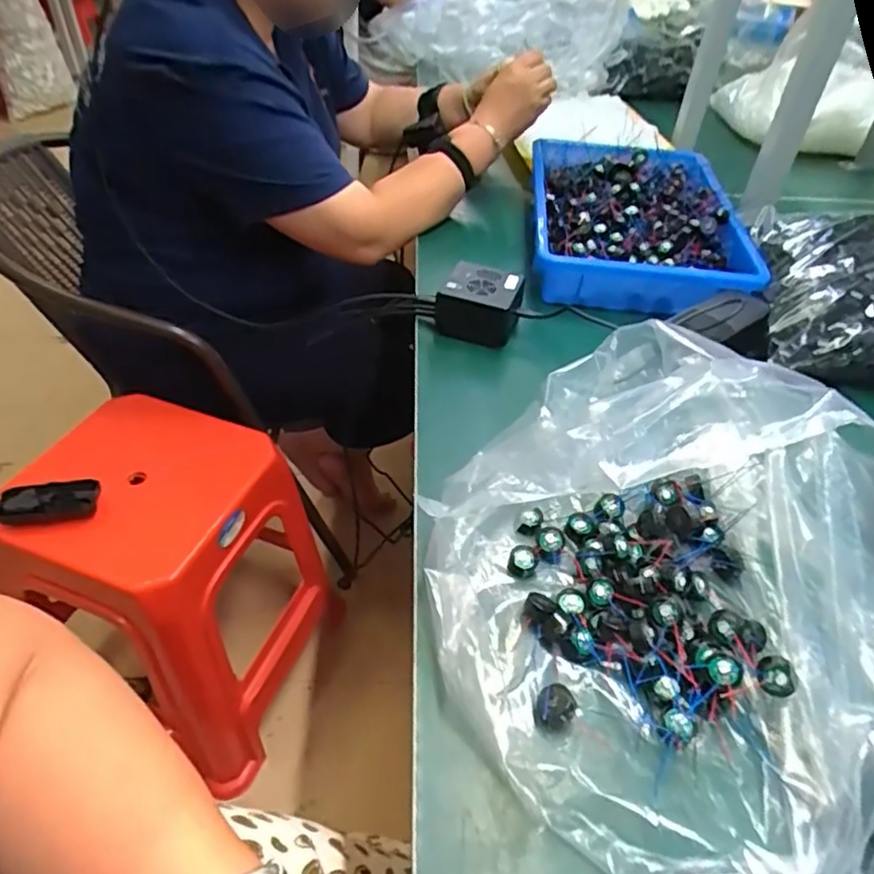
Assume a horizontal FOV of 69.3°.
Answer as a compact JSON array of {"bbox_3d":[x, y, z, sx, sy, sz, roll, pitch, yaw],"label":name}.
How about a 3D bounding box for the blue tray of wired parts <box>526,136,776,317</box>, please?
[{"bbox_3d":[0.251,-0.293,0.829,0.243,0.065,0.382,6,44,3],"label":"blue tray of wired parts"}]

